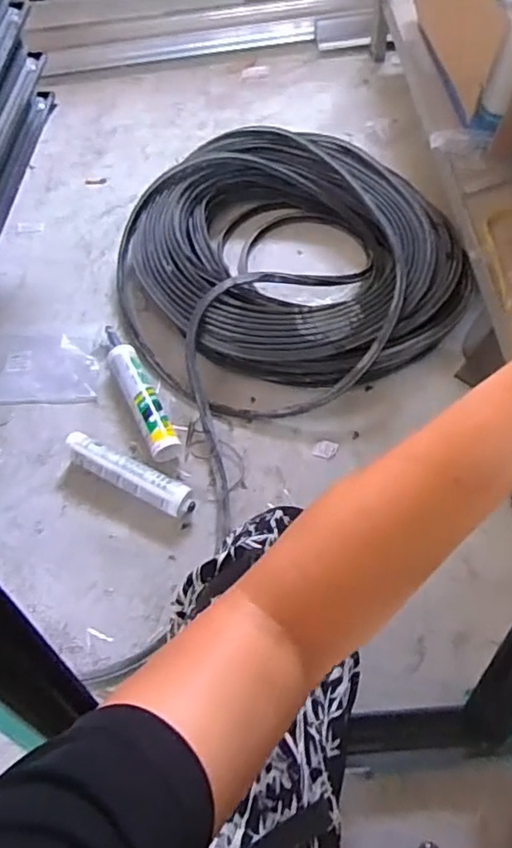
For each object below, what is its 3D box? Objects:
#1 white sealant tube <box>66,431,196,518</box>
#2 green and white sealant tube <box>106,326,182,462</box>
[{"bbox_3d":[-0.199,0.083,0.957,0.227,0.054,0.055,23,66,15],"label":"white sealant tube"},{"bbox_3d":[-0.200,-0.060,1.036,0.047,0.054,0.287,-25,64,-10],"label":"green and white sealant tube"}]

